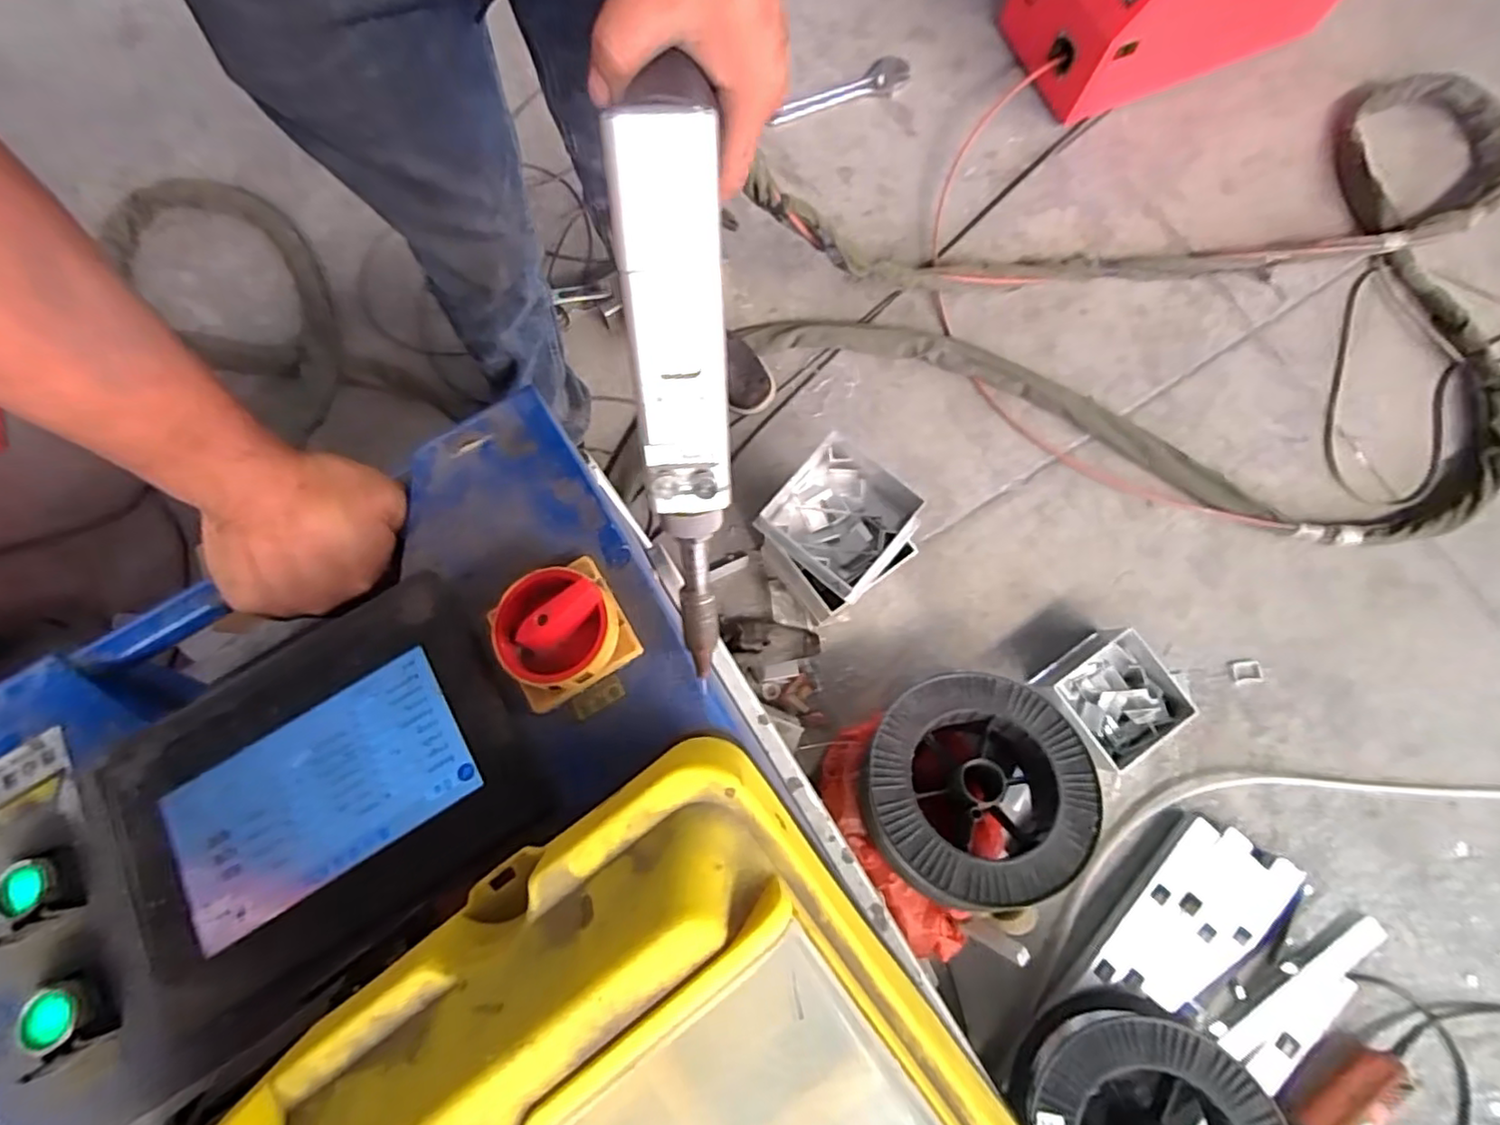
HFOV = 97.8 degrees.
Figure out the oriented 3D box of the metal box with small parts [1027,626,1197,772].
[{"bbox_3d":[0.556,0.208,1.004,0.168,0.076,0.180,-30,81,-7],"label":"metal box with small parts"}]

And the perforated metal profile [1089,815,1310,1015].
[{"bbox_3d":[0.654,0.525,0.961,0.177,0.032,0.297,38,81,6],"label":"perforated metal profile"}]

